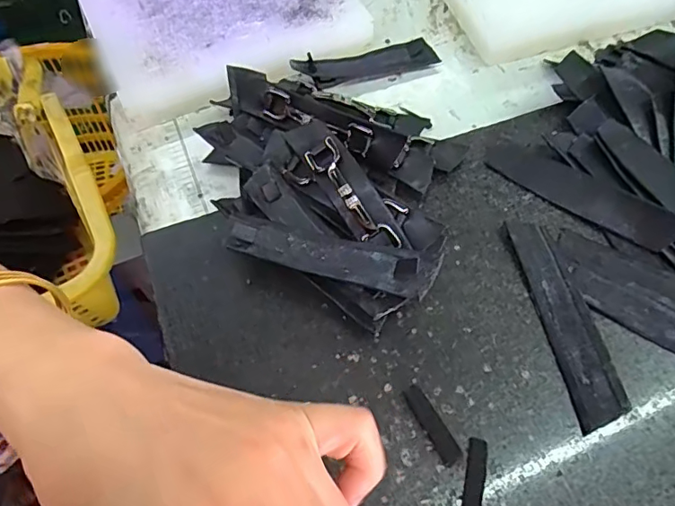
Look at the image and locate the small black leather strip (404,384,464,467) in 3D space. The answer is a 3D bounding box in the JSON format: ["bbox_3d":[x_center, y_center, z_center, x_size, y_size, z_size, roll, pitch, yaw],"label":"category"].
[{"bbox_3d":[0.047,0.083,0.246,0.010,0.004,0.039,-27,64,-11],"label":"small black leather strip"}]

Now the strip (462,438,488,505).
[{"bbox_3d":[0.063,0.107,0.233,0.009,0.004,0.040,11,63,9],"label":"strip"}]

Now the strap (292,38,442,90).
[{"bbox_3d":[0.022,-0.145,0.387,0.108,0.027,0.021,-17,63,-6],"label":"strap"}]

